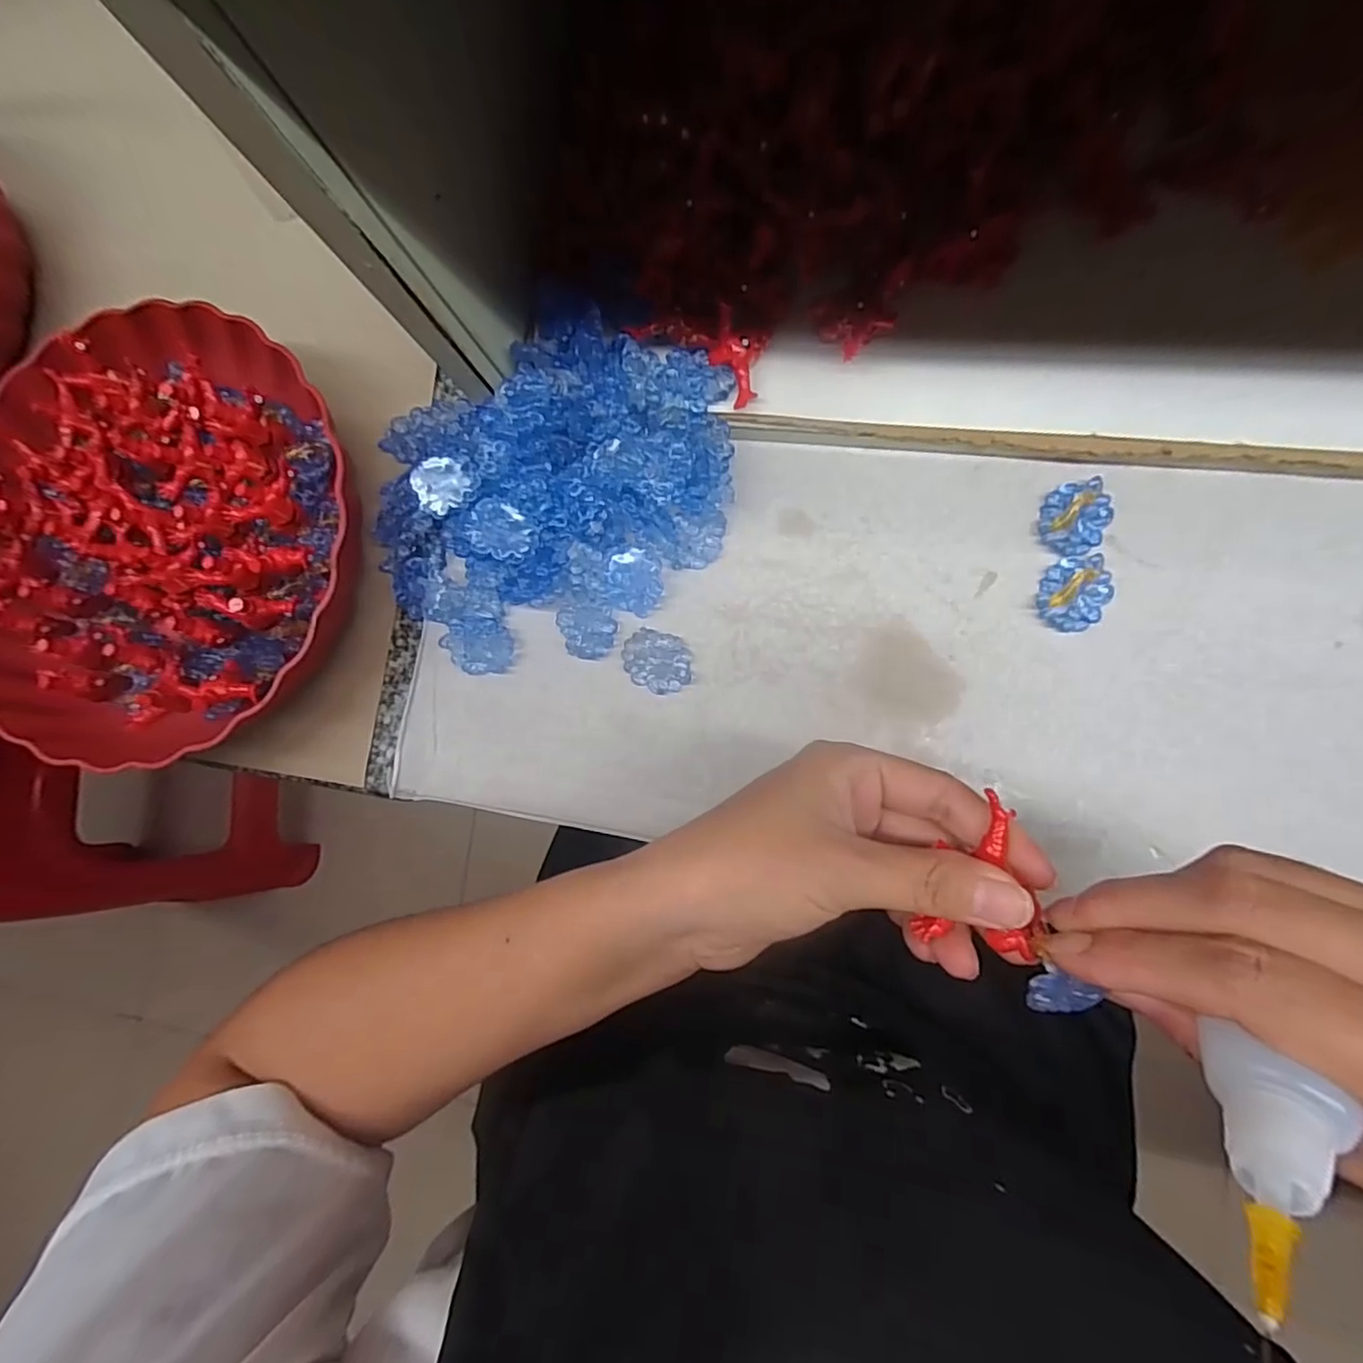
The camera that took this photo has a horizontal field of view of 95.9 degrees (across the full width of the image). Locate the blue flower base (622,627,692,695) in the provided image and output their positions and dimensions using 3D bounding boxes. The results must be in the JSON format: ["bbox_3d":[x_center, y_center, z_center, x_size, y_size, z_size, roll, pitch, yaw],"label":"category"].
[{"bbox_3d":[-0.012,-0.010,0.324,0.036,0.005,0.031,12,88,10],"label":"blue flower base"}]

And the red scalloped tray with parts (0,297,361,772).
[{"bbox_3d":[-0.284,-0.074,0.337,0.239,0.050,0.238,-40,81,4],"label":"red scalloped tray with parts"}]

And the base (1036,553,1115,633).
[{"bbox_3d":[0.187,-0.042,0.288,0.035,0.013,0.032,-1,85,9],"label":"base"}]

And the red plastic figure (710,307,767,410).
[{"bbox_3d":[0.027,-0.157,0.302,0.023,0.023,0.038,13,88,10],"label":"red plastic figure"}]

